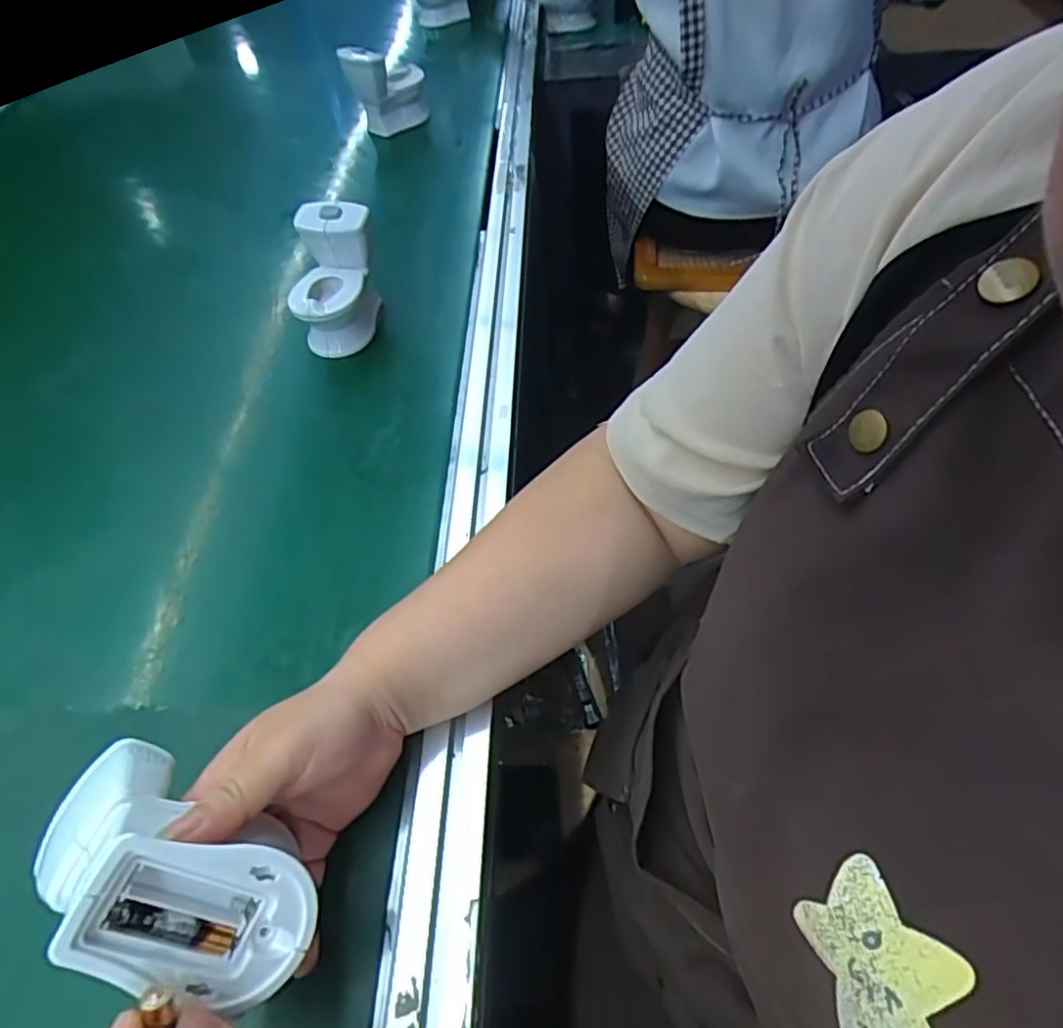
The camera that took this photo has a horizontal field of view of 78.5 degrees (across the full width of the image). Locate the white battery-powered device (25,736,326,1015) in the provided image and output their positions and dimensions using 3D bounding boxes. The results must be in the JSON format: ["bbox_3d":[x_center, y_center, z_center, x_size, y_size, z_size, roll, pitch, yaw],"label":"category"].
[{"bbox_3d":[-0.153,0.154,0.283,0.093,0.101,0.065,-2,59,59],"label":"white battery-powered device"}]

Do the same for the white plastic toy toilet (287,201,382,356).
[{"bbox_3d":[-0.175,-0.201,0.579,0.061,0.118,0.078,4,53,7],"label":"white plastic toy toilet"}]

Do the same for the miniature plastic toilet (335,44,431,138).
[{"bbox_3d":[-0.176,-0.516,0.793,0.100,0.102,0.065,-12,53,-6],"label":"miniature plastic toilet"}]

